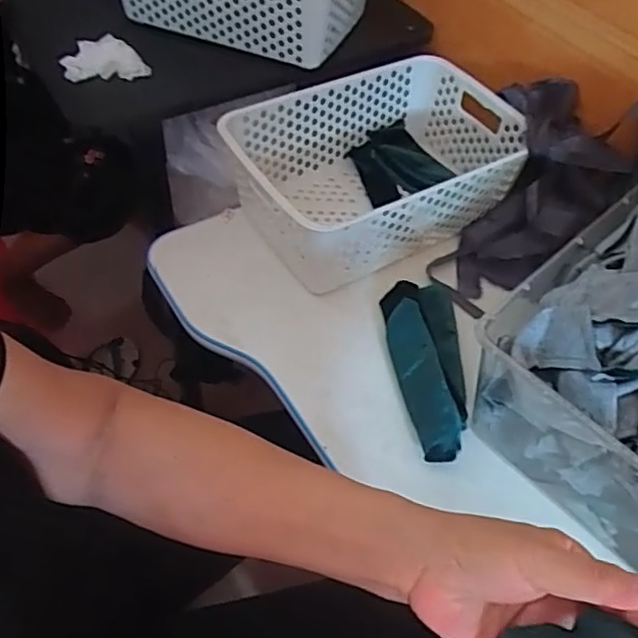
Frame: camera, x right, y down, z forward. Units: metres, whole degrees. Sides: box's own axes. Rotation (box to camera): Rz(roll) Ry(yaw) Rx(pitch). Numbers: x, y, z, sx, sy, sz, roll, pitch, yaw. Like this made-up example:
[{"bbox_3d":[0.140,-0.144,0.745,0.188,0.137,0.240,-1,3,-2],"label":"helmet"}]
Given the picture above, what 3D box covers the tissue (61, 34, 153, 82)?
[{"bbox_3d":[-0.253,-0.307,0.745,0.097,0.030,0.048,-1,52,-3],"label":"tissue"}]

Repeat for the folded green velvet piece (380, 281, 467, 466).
[{"bbox_3d":[0.103,0.039,0.592,0.068,0.032,0.197,-1,52,-2],"label":"folded green velvet piece"}]

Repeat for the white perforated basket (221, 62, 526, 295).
[{"bbox_3d":[0.063,-0.167,0.703,0.294,0.107,0.208,-25,57,-19],"label":"white perforated basket"}]

